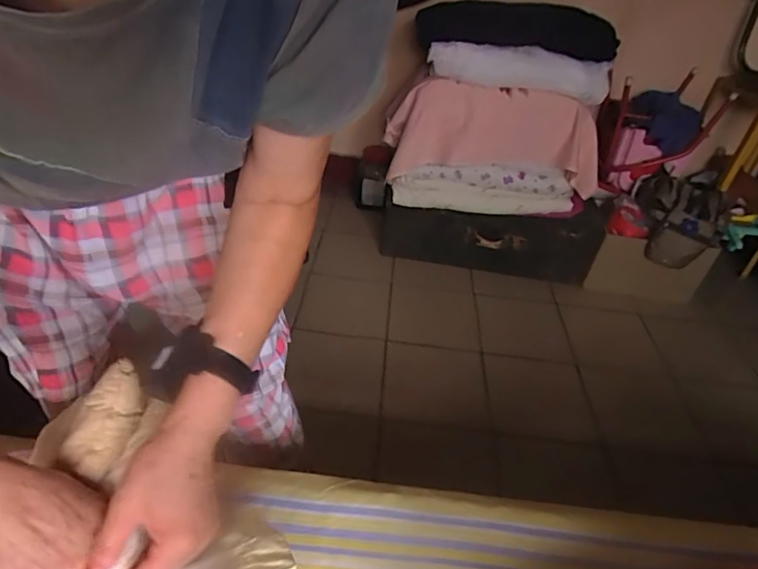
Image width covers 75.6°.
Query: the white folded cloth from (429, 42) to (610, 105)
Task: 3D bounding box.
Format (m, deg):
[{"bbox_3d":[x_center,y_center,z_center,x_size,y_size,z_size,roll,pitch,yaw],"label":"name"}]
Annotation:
[{"bbox_3d":[0.405,-0.619,1.408,0.518,0.099,0.073,6,38,-1],"label":"white folded cloth"}]

